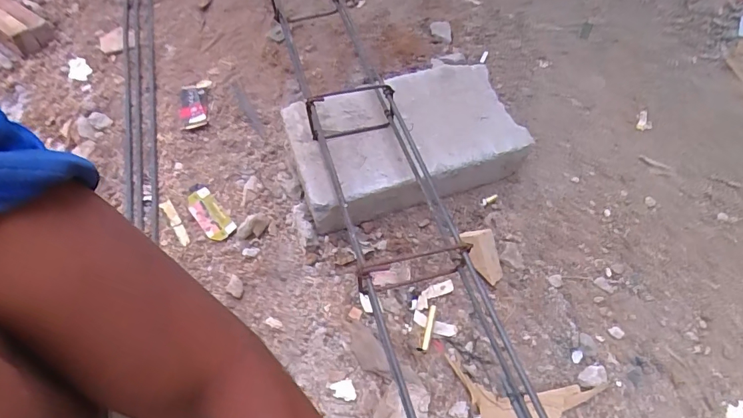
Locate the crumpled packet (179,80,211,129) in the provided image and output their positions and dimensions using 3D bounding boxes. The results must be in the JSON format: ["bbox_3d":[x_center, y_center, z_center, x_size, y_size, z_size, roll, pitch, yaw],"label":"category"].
[{"bbox_3d":[-0.315,-0.189,0.792,0.051,0.018,0.112,-7,56,0],"label":"crumpled packet"}]

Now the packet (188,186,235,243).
[{"bbox_3d":[-0.244,0.008,0.669,0.040,0.008,0.106,-35,60,-18],"label":"packet"}]

